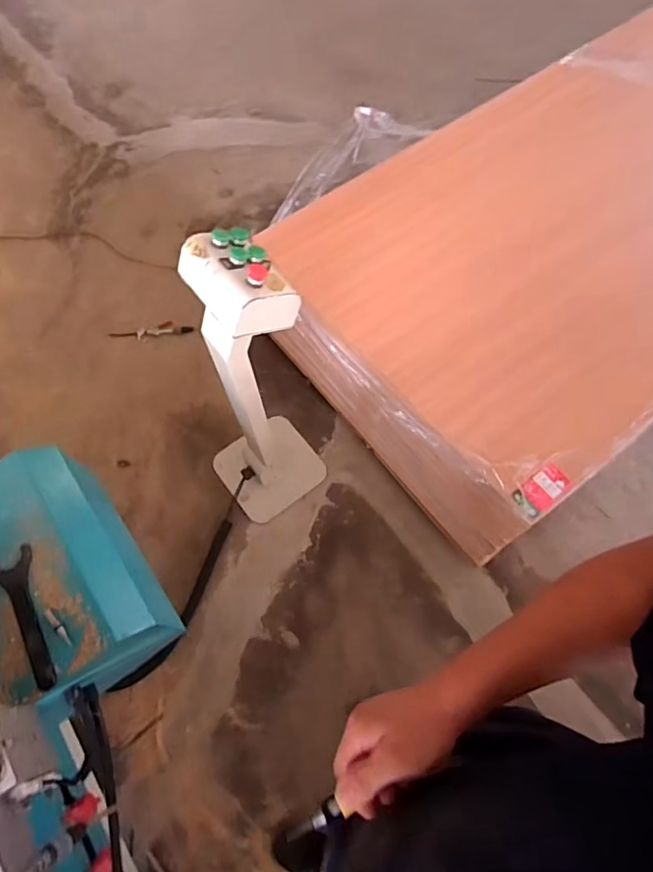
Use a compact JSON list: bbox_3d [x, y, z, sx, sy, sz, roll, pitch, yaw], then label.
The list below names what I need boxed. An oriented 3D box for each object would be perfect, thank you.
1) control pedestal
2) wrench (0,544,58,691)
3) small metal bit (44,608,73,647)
[{"bbox_3d":[-0.196,-0.064,1.296,0.305,0.910,0.297,-32,68,-12],"label":"control pedestal"},{"bbox_3d":[-0.468,0.285,0.797,0.067,0.009,0.224,-29,67,-10],"label":"wrench"},{"bbox_3d":[-0.417,0.298,0.789,0.015,0.005,0.072,-38,69,-14],"label":"small metal bit"}]

